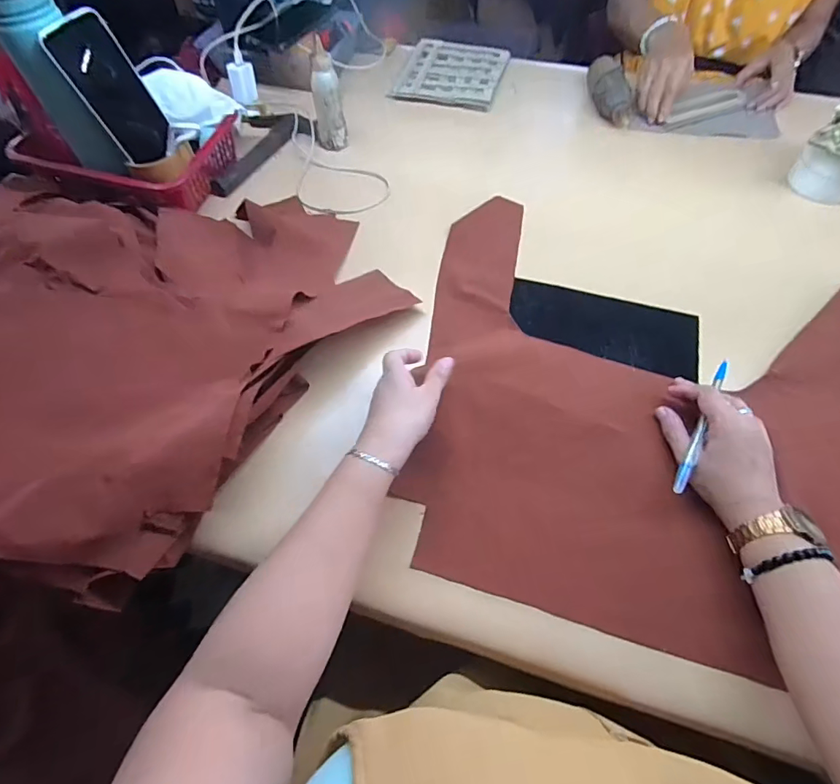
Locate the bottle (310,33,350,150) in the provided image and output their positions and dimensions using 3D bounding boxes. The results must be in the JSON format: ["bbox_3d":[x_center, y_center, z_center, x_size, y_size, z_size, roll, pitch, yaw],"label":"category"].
[{"bbox_3d":[-0.135,-0.424,0.683,0.044,0.123,0.040,-9,63,-5],"label":"bottle"}]

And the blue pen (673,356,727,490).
[{"bbox_3d":[0.272,0.030,0.446,0.011,0.012,0.149,28,69,14],"label":"blue pen"}]

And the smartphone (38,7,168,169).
[{"bbox_3d":[-0.363,-0.360,0.560,0.012,0.148,0.078,21,59,34],"label":"smartphone"}]

